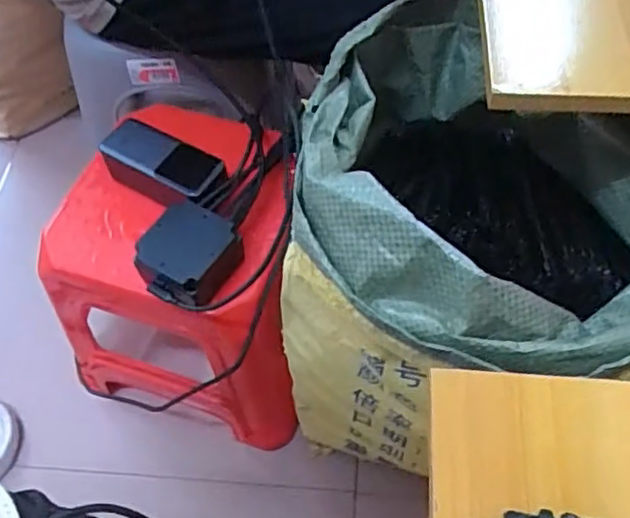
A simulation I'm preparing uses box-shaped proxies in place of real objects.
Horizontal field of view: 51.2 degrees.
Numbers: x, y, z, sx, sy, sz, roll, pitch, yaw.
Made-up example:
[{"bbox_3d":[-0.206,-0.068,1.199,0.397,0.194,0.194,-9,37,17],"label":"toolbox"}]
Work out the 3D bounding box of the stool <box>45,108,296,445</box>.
[{"bbox_3d":[-0.137,0.013,0.780,0.285,0.295,0.266,15,58,11],"label":"stool"}]

